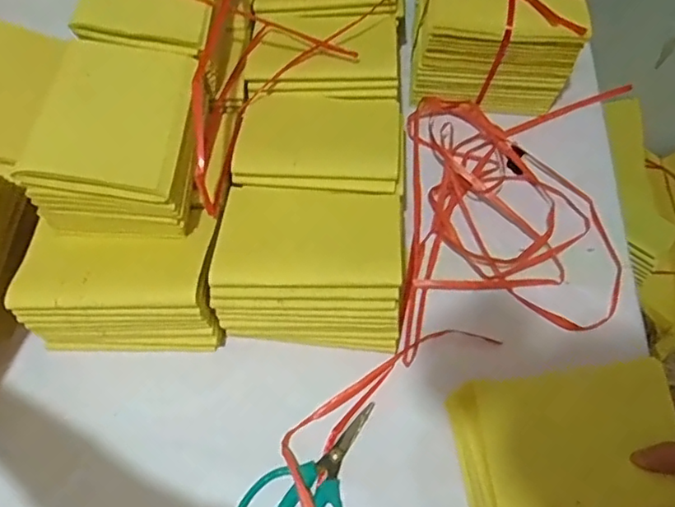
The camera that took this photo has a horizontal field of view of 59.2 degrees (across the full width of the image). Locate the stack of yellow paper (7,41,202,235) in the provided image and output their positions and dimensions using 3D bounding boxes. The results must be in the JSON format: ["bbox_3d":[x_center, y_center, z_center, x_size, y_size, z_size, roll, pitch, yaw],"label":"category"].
[{"bbox_3d":[-0.182,-0.103,0.505,0.120,0.055,0.172,3,62,1],"label":"stack of yellow paper"}]

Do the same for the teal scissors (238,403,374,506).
[{"bbox_3d":[-0.015,0.195,0.499,0.082,0.015,0.146,35,67,17],"label":"teal scissors"}]

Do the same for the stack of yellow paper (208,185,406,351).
[{"bbox_3d":[-0.023,0.008,0.546,0.161,0.104,0.124,5,62,2],"label":"stack of yellow paper"}]

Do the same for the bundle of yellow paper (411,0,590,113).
[{"bbox_3d":[0.172,-0.238,0.651,0.161,0.134,0.114,6,62,3],"label":"bundle of yellow paper"}]

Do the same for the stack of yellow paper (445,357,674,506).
[{"bbox_3d":[0.178,0.147,0.450,0.166,0.038,0.110,-7,62,-4],"label":"stack of yellow paper"}]

